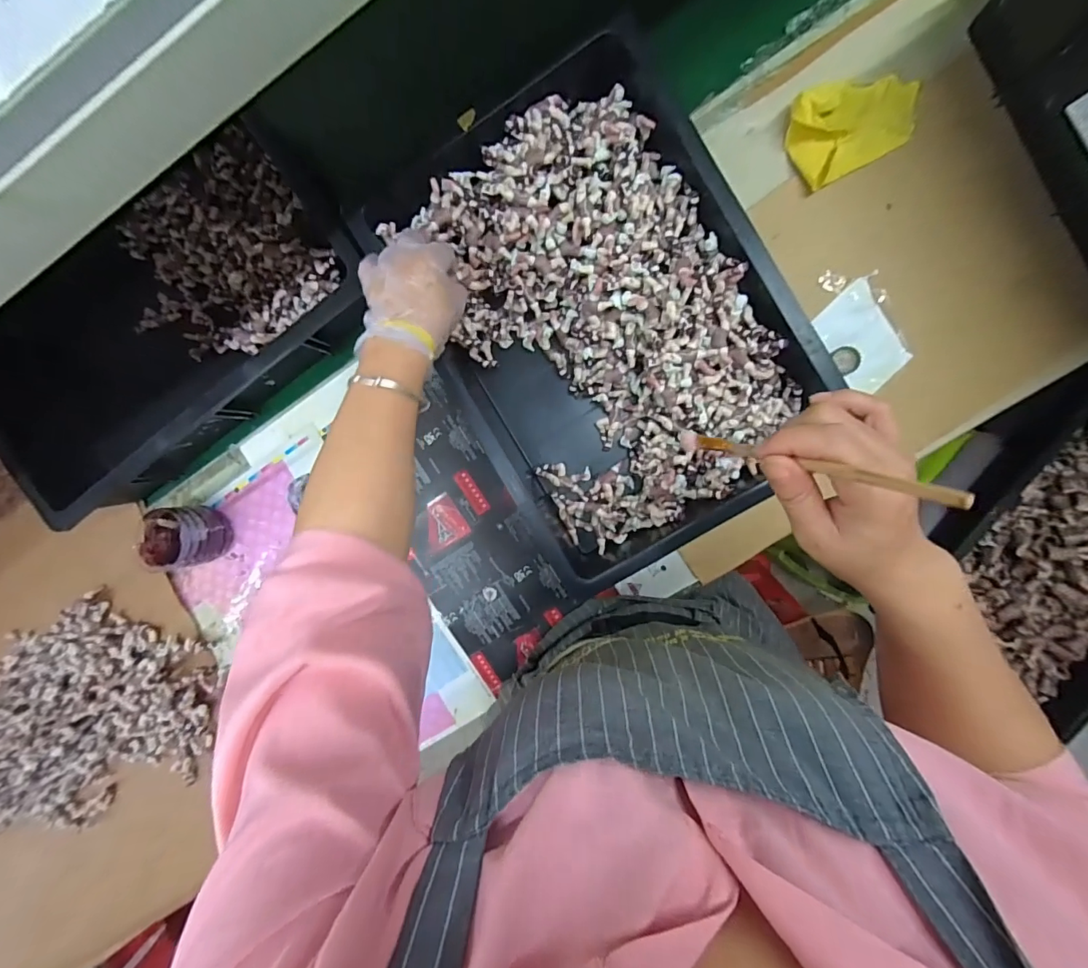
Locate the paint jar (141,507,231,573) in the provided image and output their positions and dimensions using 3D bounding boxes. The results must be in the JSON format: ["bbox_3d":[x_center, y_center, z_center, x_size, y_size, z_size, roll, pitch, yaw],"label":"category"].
[{"bbox_3d":[-0.427,0.062,0.546,0.077,0.077,0.071,0,96,5],"label":"paint jar"}]

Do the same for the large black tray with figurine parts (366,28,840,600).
[{"bbox_3d":[0.053,-0.159,0.472,0.305,0.090,0.444,-29,93,7],"label":"large black tray with figurine parts"}]

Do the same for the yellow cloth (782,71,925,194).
[{"bbox_3d":[0.314,-0.366,0.461,0.129,0.026,0.082,-27,93,7],"label":"yellow cloth"}]

